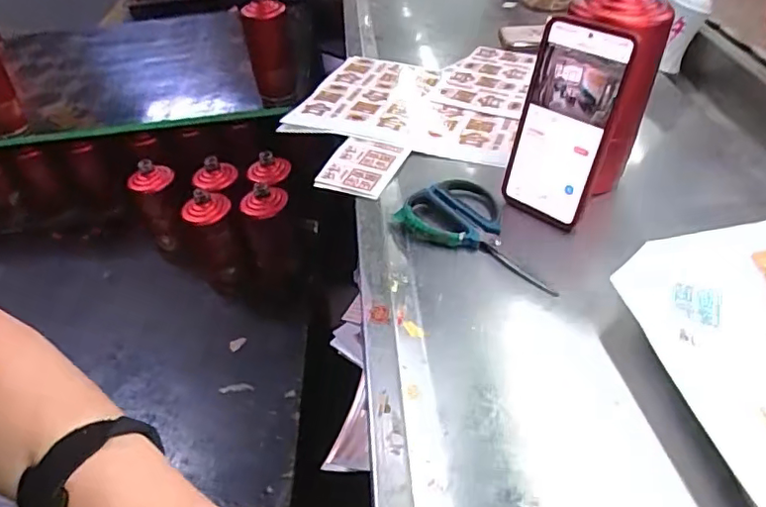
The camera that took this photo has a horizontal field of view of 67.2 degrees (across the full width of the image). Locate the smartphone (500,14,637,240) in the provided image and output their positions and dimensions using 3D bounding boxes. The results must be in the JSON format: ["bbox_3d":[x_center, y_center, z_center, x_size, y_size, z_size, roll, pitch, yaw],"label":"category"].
[{"bbox_3d":[0.152,-0.109,0.499,0.014,0.166,0.084,-19,38,-42],"label":"smartphone"}]

